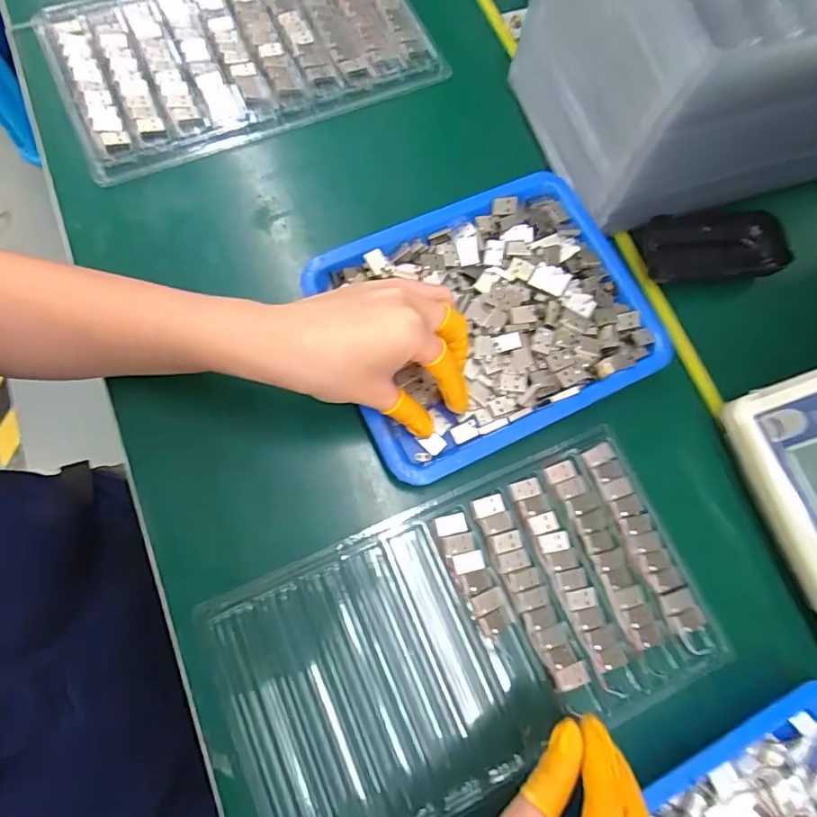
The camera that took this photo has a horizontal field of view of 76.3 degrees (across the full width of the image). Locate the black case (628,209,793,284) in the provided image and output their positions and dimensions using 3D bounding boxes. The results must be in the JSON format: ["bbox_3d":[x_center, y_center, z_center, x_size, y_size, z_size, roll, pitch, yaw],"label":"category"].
[{"bbox_3d":[0.233,-0.126,0.403,0.109,0.020,0.053,-4,74,-6],"label":"black case"}]

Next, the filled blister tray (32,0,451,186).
[{"bbox_3d":[-0.133,-0.293,0.428,0.293,0.014,0.172,-18,76,-10],"label":"filled blister tray"}]

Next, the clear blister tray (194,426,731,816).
[{"bbox_3d":[0.038,0.139,0.317,0.289,0.015,0.163,-22,76,-11],"label":"clear blister tray"}]

